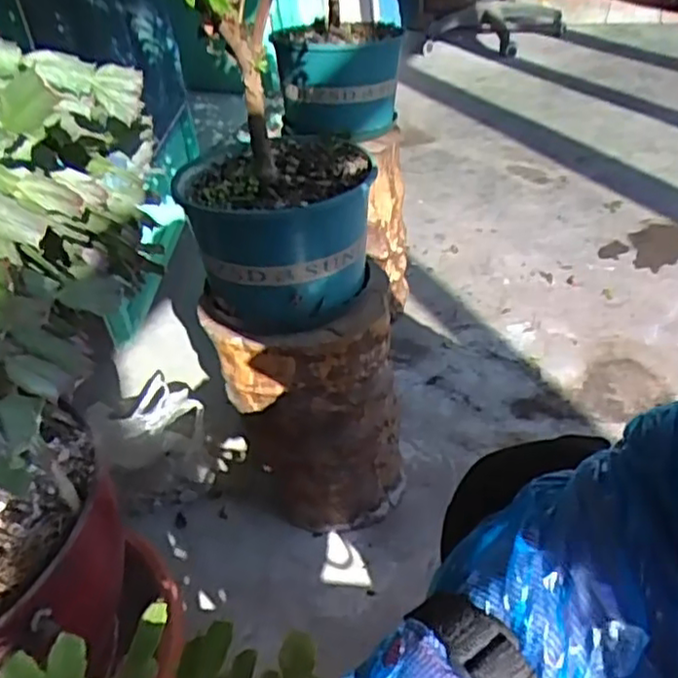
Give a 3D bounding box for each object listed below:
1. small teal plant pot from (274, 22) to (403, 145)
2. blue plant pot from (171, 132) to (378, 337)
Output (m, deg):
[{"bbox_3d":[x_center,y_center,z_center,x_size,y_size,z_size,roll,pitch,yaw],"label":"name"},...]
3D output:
[{"bbox_3d":[0.000,-0.378,1.012,0.177,0.150,0.159,-3,37,3],"label":"small teal plant pot"},{"bbox_3d":[-0.063,-0.113,0.732,0.195,0.149,0.184,-10,36,-3],"label":"blue plant pot"}]

